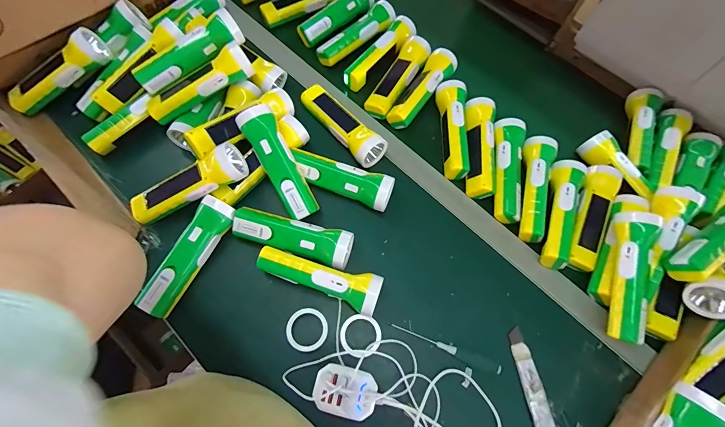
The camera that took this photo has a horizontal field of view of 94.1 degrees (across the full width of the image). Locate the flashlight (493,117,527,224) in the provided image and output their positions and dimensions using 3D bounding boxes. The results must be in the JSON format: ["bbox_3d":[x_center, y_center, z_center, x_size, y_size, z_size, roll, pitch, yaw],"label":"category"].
[{"bbox_3d":[0.227,-0.071,0.538,0.050,0.041,0.174,11,67,1],"label":"flashlight"}]

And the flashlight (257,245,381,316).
[{"bbox_3d":[-0.057,0.084,0.454,0.163,0.050,0.047,21,67,6],"label":"flashlight"}]

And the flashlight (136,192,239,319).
[{"bbox_3d":[-0.234,0.056,0.455,0.048,0.036,0.165,25,68,7],"label":"flashlight"}]

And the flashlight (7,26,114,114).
[{"bbox_3d":[-0.476,-0.218,0.525,0.174,0.043,0.051,-37,73,2],"label":"flashlight"}]

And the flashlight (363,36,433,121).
[{"bbox_3d":[0.063,-0.241,0.610,0.049,0.055,0.173,31,69,10],"label":"flashlight"}]

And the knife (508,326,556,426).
[{"bbox_3d":[0.220,0.238,0.422,0.025,0.005,0.174,-7,68,-6],"label":"knife"}]

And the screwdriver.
[{"bbox_3d":[0.108,0.176,0.442,0.146,0.012,0.017,21,67,5],"label":"screwdriver"}]

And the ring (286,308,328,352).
[{"bbox_3d":[-0.072,0.152,0.441,0.053,0.004,0.053,1,67,-3],"label":"ring"}]

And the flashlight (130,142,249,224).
[{"bbox_3d":[-0.247,-0.039,0.475,0.170,0.047,0.054,-27,70,3],"label":"flashlight"}]

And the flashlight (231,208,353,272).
[{"bbox_3d":[-0.097,0.031,0.473,0.164,0.050,0.048,18,67,4],"label":"flashlight"}]

